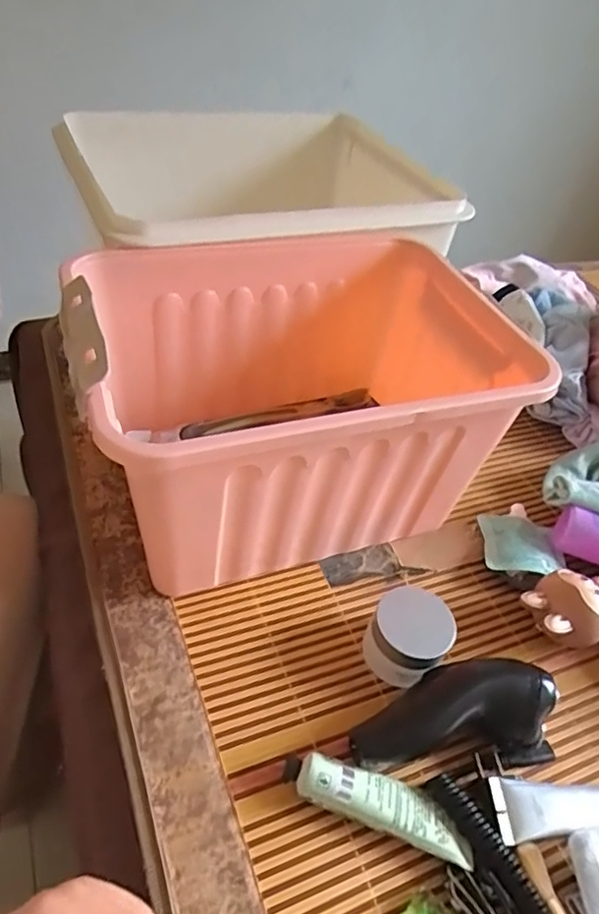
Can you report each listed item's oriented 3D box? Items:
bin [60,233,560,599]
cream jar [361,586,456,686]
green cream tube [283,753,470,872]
[{"bbox_3d":[-0.003,-0.040,0.463,0.297,0.189,0.223,-10,48,-19],"label":"bin"},{"bbox_3d":[0.076,0.123,0.409,0.050,0.045,0.050,5,45,-5],"label":"cream jar"},{"bbox_3d":[0.046,0.195,0.338,0.109,0.023,0.028,18,45,8],"label":"green cream tube"}]

